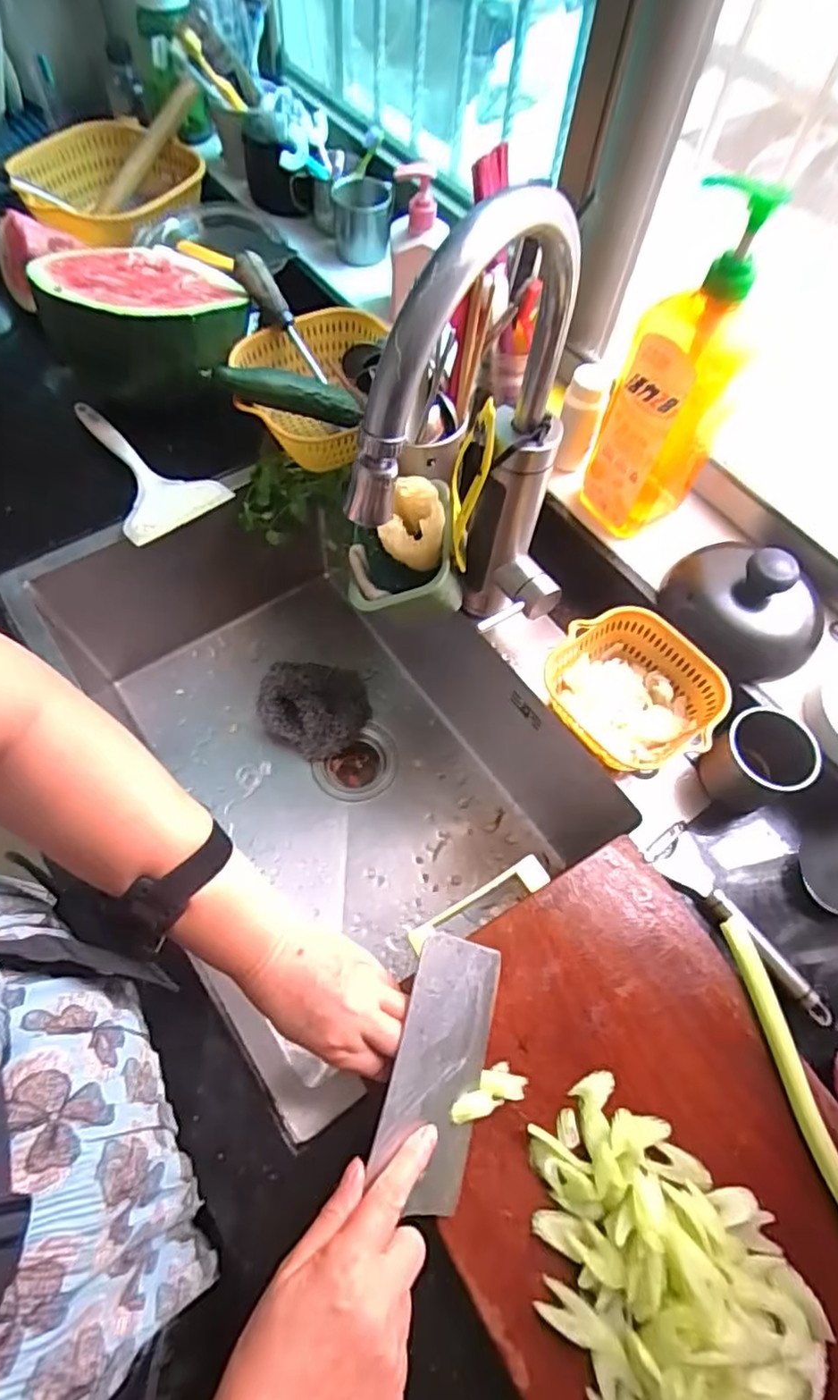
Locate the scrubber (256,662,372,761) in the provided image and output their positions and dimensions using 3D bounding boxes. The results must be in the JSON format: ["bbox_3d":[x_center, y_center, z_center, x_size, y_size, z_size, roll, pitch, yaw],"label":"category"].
[{"bbox_3d":[-0.133,-0.003,0.811,0.134,0.038,0.130,2,63,-3],"label":"scrubber"}]

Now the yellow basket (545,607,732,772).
[{"bbox_3d":[0.191,-0.004,0.585,0.141,0.064,0.141,-18,66,-12],"label":"yellow basket"}]

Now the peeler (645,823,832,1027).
[{"bbox_3d":[0.265,0.177,0.516,0.043,0.020,0.174,-36,71,-19],"label":"peeler"}]

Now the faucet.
[{"bbox_3d":[0.048,-0.125,0.442,0.091,0.356,0.199,31,65,12],"label":"faucet"}]

